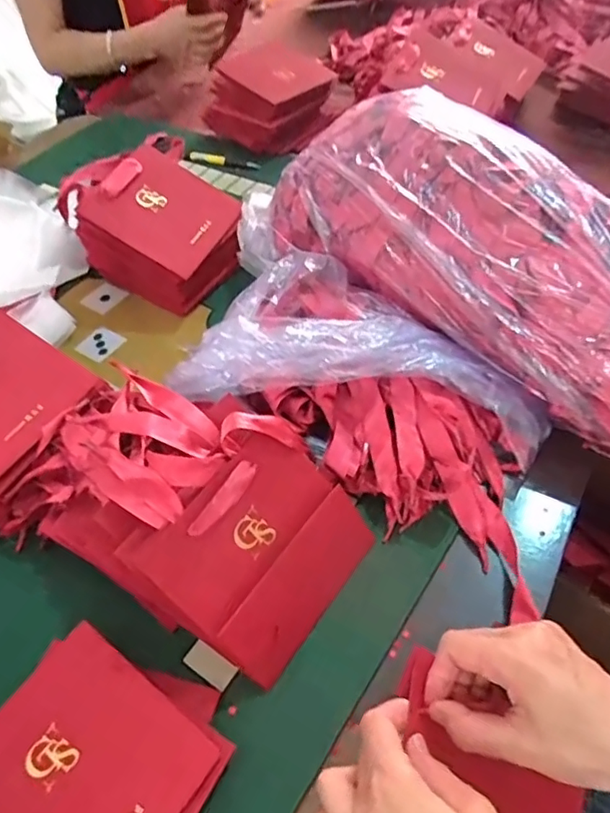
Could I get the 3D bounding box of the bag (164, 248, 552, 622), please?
[{"bbox_3d":[0.059,-0.014,0.502,0.299,0.101,0.193,25,57,25],"label":"bag"}]

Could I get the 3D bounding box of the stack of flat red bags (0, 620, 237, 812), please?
[{"bbox_3d":[-0.144,0.240,0.373,0.154,0.030,0.153,20,55,21],"label":"stack of flat red bags"}]

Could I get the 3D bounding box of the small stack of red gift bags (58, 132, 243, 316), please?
[{"bbox_3d":[-0.173,-0.216,0.675,0.194,0.119,0.149,23,56,23],"label":"small stack of red gift bags"}]

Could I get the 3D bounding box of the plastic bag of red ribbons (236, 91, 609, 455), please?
[{"bbox_3d":[0.177,-0.143,0.558,0.521,0.151,0.215,31,60,28],"label":"plastic bag of red ribbons"}]

